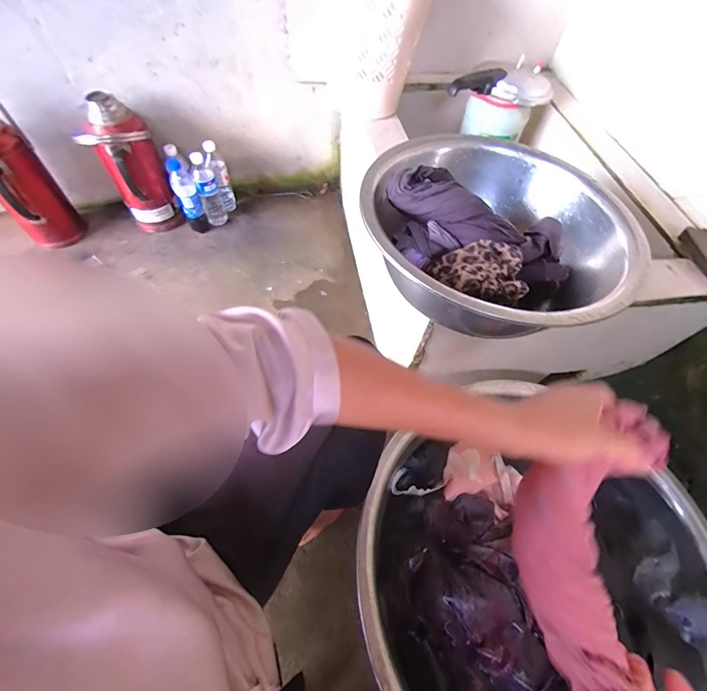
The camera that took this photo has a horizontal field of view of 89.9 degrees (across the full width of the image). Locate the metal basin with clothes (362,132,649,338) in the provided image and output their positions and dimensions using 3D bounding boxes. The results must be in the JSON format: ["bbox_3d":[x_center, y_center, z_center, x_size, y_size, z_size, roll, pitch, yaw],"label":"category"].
[{"bbox_3d":[0.234,-0.196,0.573,0.400,0.147,0.375,1,58,-1],"label":"metal basin with clothes"}]

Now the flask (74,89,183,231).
[{"bbox_3d":[-0.631,-0.485,1.030,0.144,0.367,0.157,-36,65,-21],"label":"flask"}]

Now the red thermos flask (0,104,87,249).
[{"bbox_3d":[-0.912,-0.453,0.956,0.126,0.452,0.136,33,63,18],"label":"red thermos flask"}]

